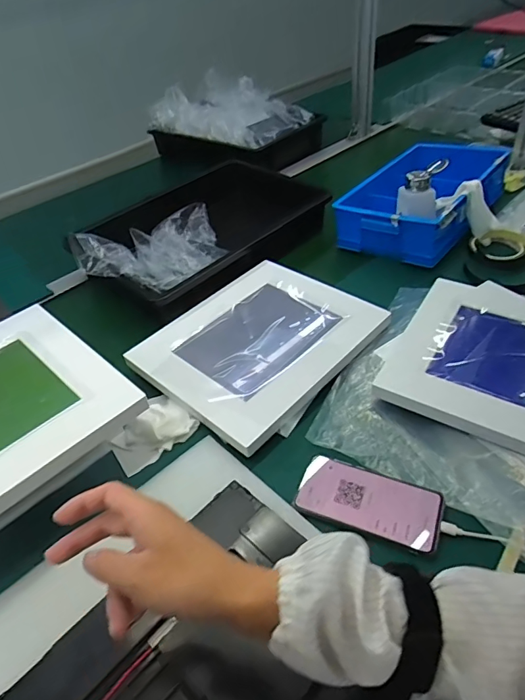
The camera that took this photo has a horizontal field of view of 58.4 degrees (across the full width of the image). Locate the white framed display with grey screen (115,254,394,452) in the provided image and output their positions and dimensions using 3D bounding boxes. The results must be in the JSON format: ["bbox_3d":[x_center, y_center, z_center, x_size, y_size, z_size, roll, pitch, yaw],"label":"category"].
[{"bbox_3d":[-0.005,-0.015,0.673,0.255,0.029,0.298,28,53,32],"label":"white framed display with grey screen"}]

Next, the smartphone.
[{"bbox_3d":[0.114,0.160,0.501,0.144,0.008,0.073,14,46,21],"label":"smartphone"}]

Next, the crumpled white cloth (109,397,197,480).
[{"bbox_3d":[-0.143,0.093,0.583,0.100,0.030,0.081,-34,49,-26],"label":"crumpled white cloth"}]

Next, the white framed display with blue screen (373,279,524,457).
[{"bbox_3d":[0.335,0.019,0.585,0.315,0.042,0.261,20,56,27],"label":"white framed display with blue screen"}]

